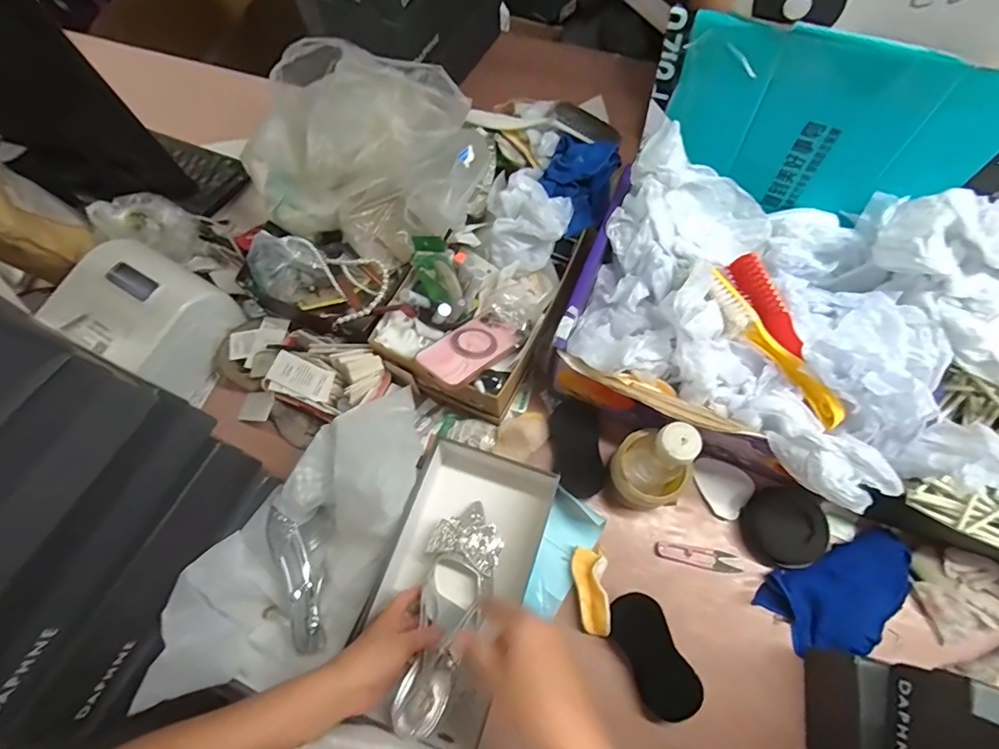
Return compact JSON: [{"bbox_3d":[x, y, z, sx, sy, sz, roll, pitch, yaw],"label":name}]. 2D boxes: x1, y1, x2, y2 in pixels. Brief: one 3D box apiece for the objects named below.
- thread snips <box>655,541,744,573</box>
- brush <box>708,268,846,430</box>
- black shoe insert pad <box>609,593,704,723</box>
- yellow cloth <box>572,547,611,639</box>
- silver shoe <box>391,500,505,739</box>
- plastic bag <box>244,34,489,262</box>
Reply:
[{"bbox_3d":[0.244,0.225,0.591,0.101,0.009,0.024,8,69,5],"label":"thread snips"},{"bbox_3d":[0.296,-0.028,0.521,0.034,0.042,0.197,-34,72,-11],"label":"brush"},{"bbox_3d":[0.177,0.322,0.548,0.063,0.028,0.126,-27,71,-8],"label":"black shoe insert pad"},{"bbox_3d":[0.110,0.260,0.574,0.041,0.020,0.095,-1,69,2],"label":"yellow cloth"},{"bbox_3d":[-0.057,0.263,0.541,0.082,0.053,0.234,13,52,7],"label":"silver shoe"},{"bbox_3d":[-0.175,-0.302,0.641,0.333,0.121,0.245,24,72,11],"label":"plastic bag"}]

